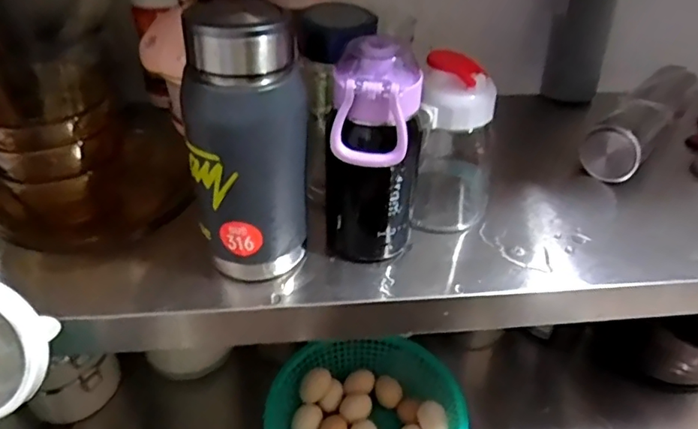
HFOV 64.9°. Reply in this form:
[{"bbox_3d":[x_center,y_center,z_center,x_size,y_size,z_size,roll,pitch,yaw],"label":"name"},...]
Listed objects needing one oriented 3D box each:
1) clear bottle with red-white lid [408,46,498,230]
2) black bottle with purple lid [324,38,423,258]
[{"bbox_3d":[0.104,-0.067,0.527,0.074,0.159,0.091,12,40,11],"label":"clear bottle with red-white lid"},{"bbox_3d":[0.022,-0.049,0.461,0.076,0.181,0.085,8,39,6],"label":"black bottle with purple lid"}]

